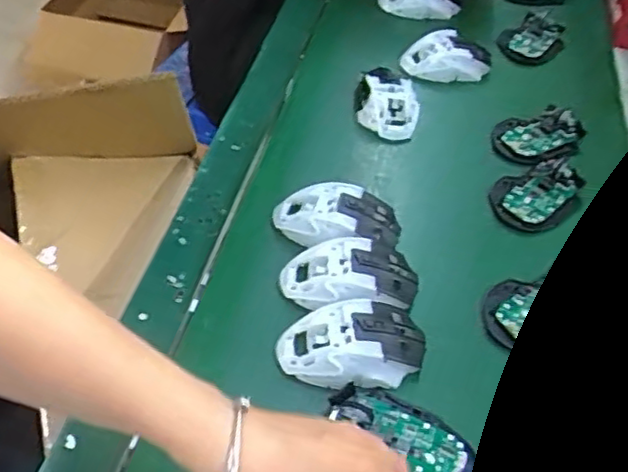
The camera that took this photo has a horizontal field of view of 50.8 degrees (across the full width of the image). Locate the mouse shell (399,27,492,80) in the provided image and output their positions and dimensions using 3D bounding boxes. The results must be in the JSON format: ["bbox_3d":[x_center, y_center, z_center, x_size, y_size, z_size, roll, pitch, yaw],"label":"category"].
[{"bbox_3d":[0.162,-0.220,0.811,0.105,0.034,0.063,8,48,1],"label":"mouse shell"}]

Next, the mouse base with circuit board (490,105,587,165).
[{"bbox_3d":[0.253,-0.113,0.738,0.105,0.019,0.074,-11,51,-16],"label":"mouse base with circuit board"}]

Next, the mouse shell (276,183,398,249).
[{"bbox_3d":[0.023,-0.015,0.610,0.118,0.035,0.064,6,48,-2],"label":"mouse shell"}]

